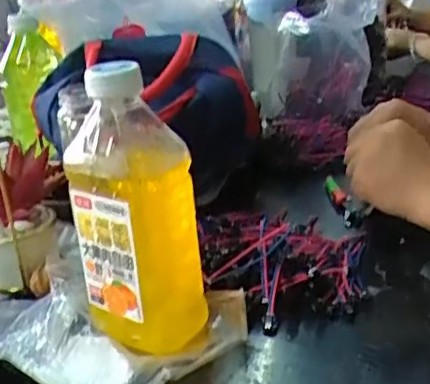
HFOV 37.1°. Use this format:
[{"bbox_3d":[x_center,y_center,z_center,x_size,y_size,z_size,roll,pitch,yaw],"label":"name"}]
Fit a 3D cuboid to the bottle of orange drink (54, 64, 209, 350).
[{"bbox_3d":[-0.059,0.016,0.501,0.093,0.207,0.069,12,28,33],"label":"bottle of orange drink"}]

